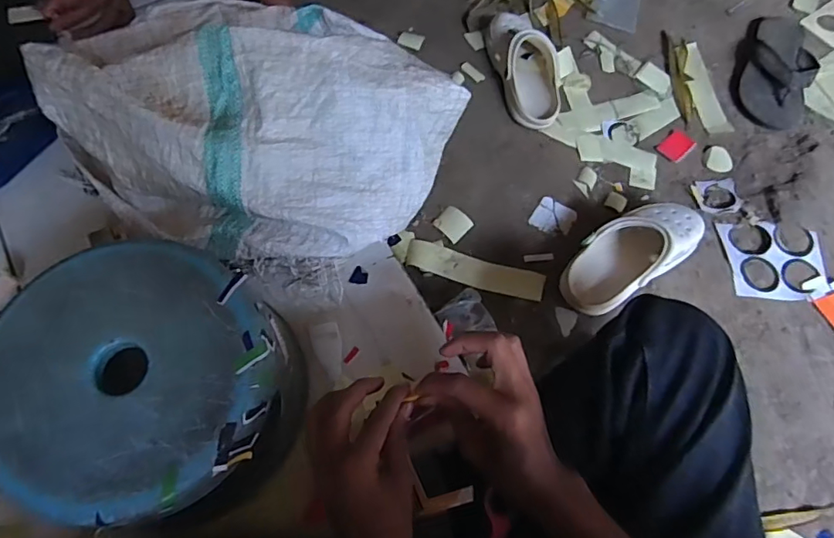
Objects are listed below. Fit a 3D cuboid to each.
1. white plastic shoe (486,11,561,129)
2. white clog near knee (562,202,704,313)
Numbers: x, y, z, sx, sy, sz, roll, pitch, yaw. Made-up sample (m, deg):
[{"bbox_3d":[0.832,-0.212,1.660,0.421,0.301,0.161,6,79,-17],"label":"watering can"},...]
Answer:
[{"bbox_3d":[0.191,-0.347,0.905,0.100,0.089,0.230,-8,70,-5],"label":"white plastic shoe"},{"bbox_3d":[0.296,-0.024,0.726,0.228,0.084,0.093,-33,74,-13],"label":"white clog near knee"}]

